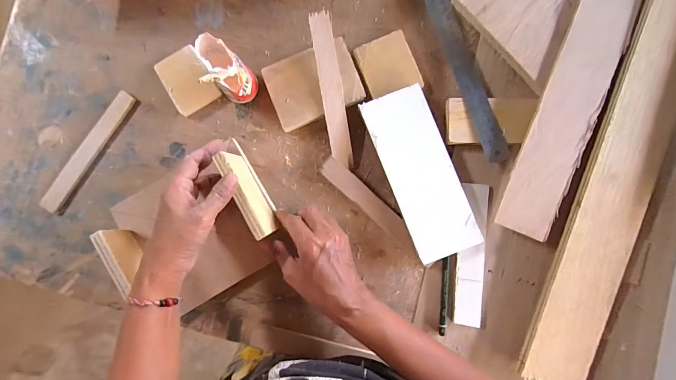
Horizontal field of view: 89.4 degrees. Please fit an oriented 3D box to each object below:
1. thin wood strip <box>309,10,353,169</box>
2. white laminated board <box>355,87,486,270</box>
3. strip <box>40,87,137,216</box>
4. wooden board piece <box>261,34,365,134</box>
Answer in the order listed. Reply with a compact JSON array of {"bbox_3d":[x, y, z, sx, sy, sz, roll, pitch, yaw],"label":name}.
[{"bbox_3d":[-0.006,-0.108,0.381,0.025,0.004,0.164,-11,101,-8],"label":"thin wood strip"},{"bbox_3d":[0.092,-0.018,0.375,0.072,0.012,0.186,-22,85,1],"label":"white laminated board"},{"bbox_3d":[-0.303,-0.047,0.414,0.026,0.005,0.167,33,88,5],"label":"strip"},{"bbox_3d":[-0.028,-0.122,0.393,0.102,0.011,0.076,-23,85,1],"label":"wooden board piece"}]

